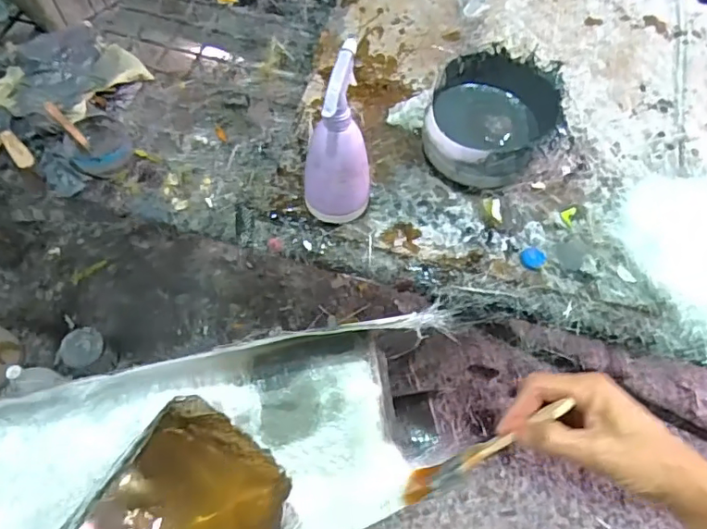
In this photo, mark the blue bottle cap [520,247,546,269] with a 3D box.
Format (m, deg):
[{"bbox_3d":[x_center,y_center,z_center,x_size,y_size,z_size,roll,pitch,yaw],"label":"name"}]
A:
[{"bbox_3d":[0.234,-0.008,0.712,0.030,0.013,0.031,1,65,-1],"label":"blue bottle cap"}]

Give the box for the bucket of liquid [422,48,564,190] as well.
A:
[{"bbox_3d":[0.187,-0.194,0.757,0.163,0.101,0.170,1,65,-1],"label":"bucket of liquid"}]

